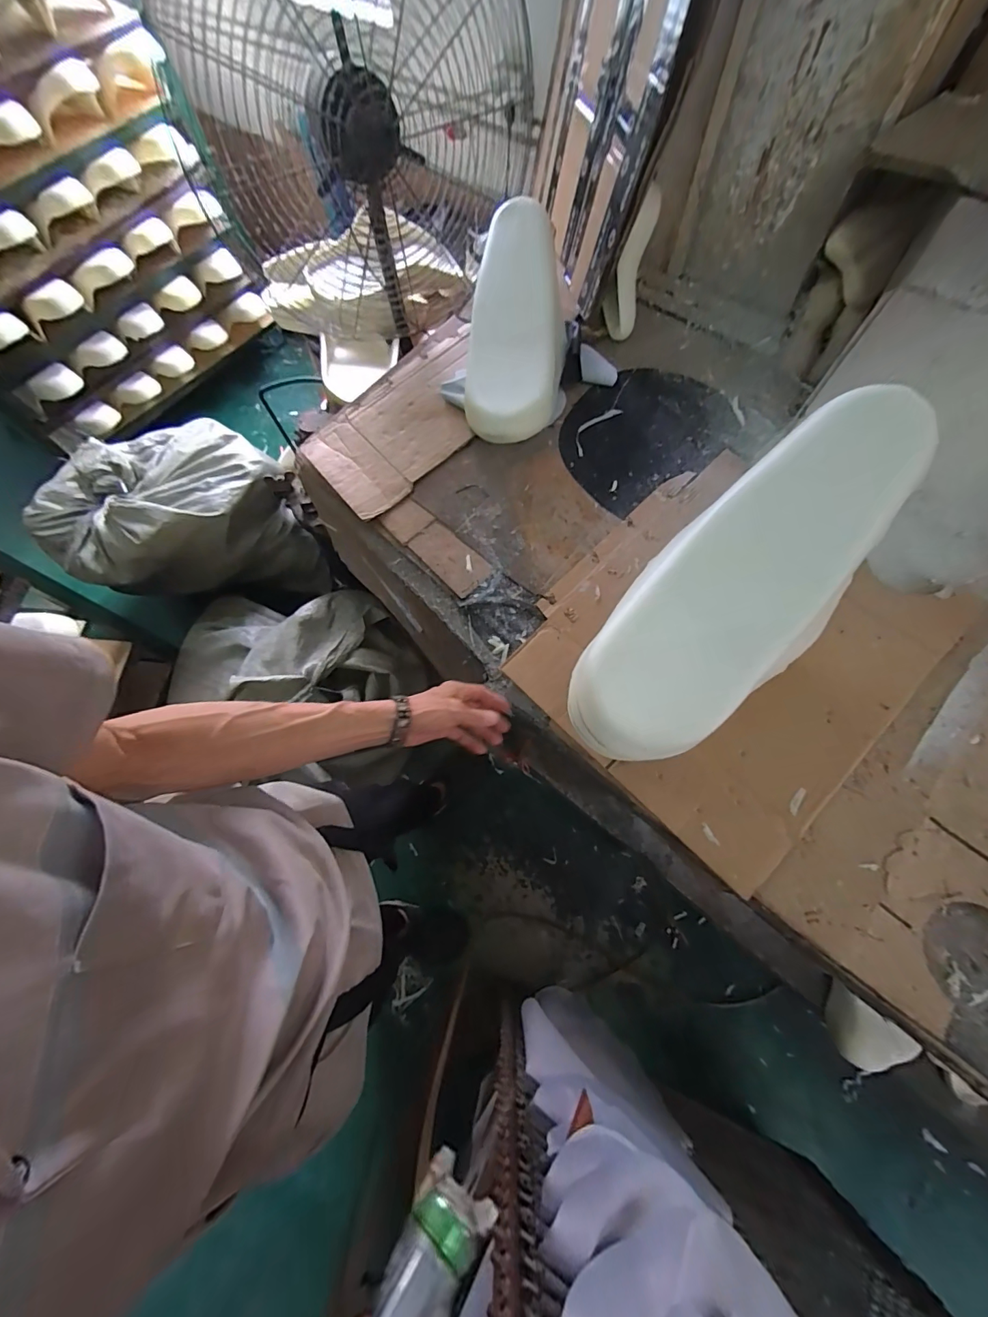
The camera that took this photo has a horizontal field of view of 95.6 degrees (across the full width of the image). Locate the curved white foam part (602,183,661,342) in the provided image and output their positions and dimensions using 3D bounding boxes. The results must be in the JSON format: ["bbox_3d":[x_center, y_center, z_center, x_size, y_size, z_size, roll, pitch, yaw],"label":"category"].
[{"bbox_3d":[0.274,-0.782,0.904,0.070,0.226,0.064,16,26,8],"label":"curved white foam part"}]

